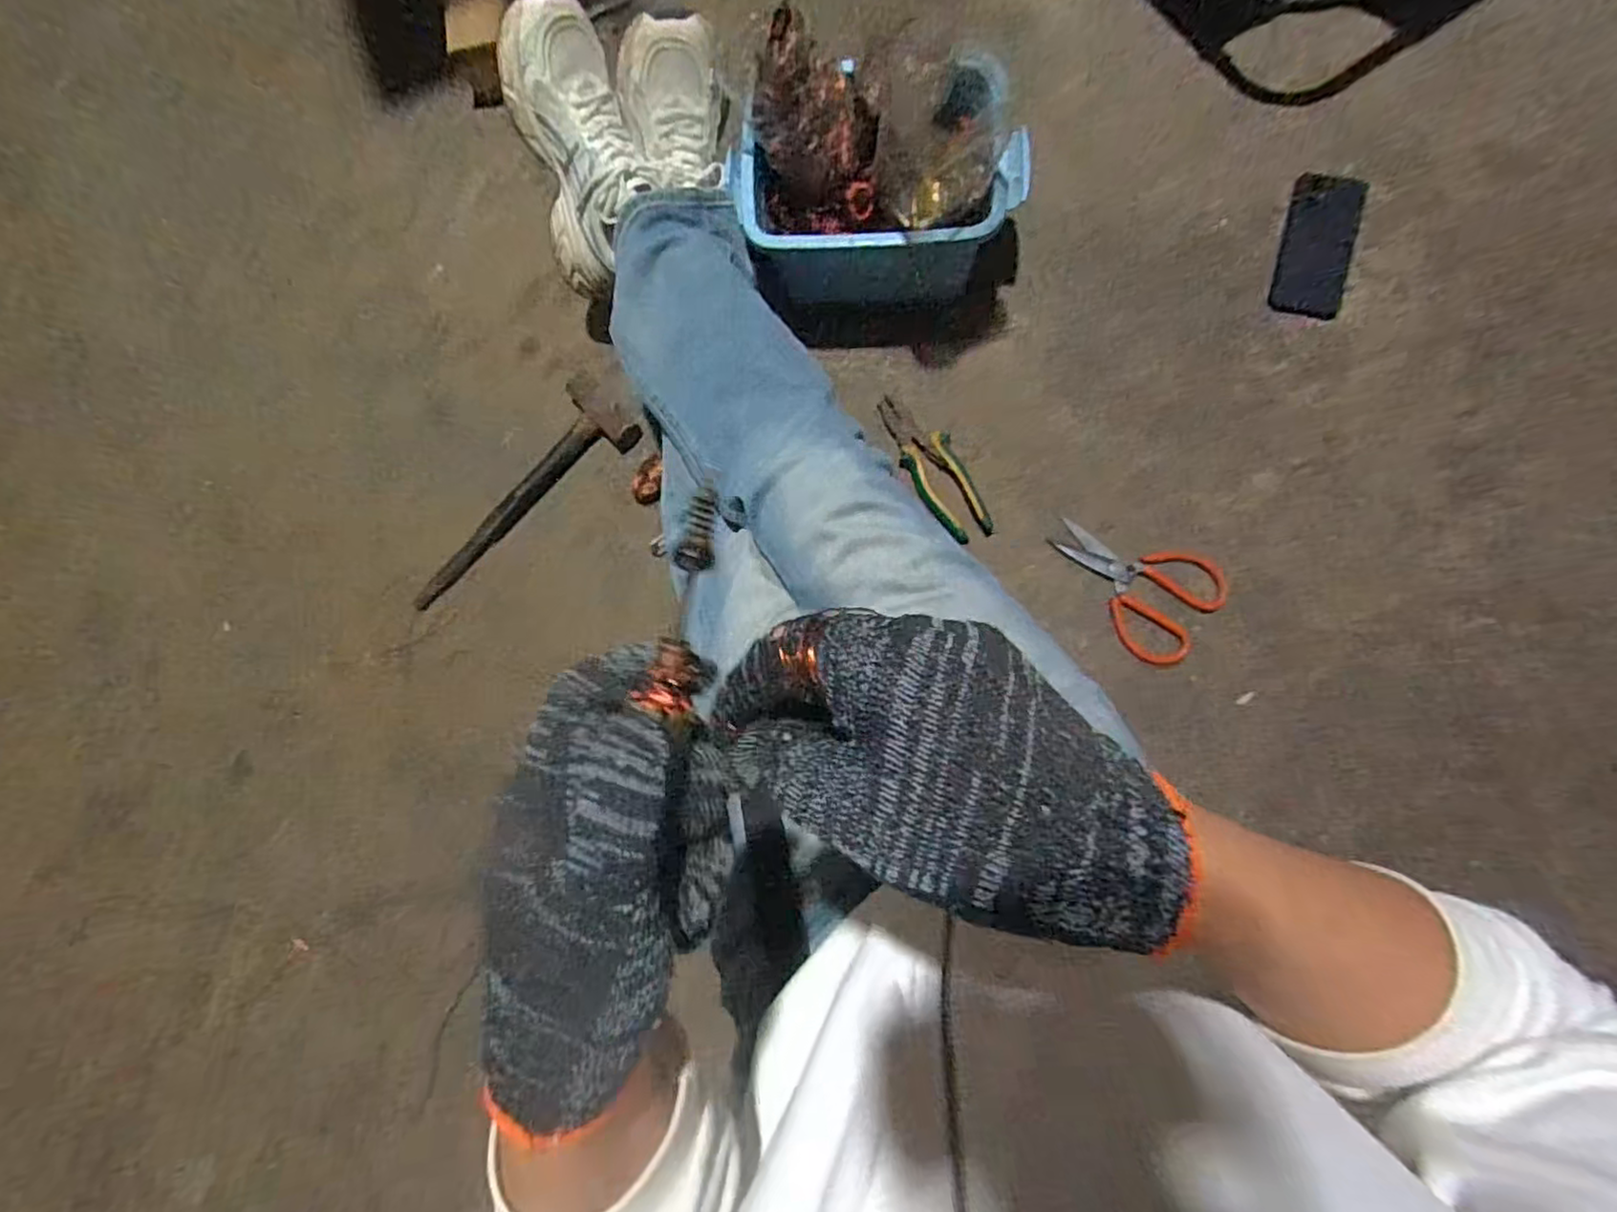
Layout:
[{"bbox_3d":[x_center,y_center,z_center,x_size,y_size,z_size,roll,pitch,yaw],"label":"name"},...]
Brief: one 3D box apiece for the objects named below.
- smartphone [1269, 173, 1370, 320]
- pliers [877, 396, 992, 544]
[{"bbox_3d":[0.543,-0.384,0.725,0.068,0.016,0.138,12,97,18],"label":"smartphone"},{"bbox_3d":[0.146,-0.160,0.788,0.058,0.016,0.185,-27,85,4],"label":"pliers"}]

